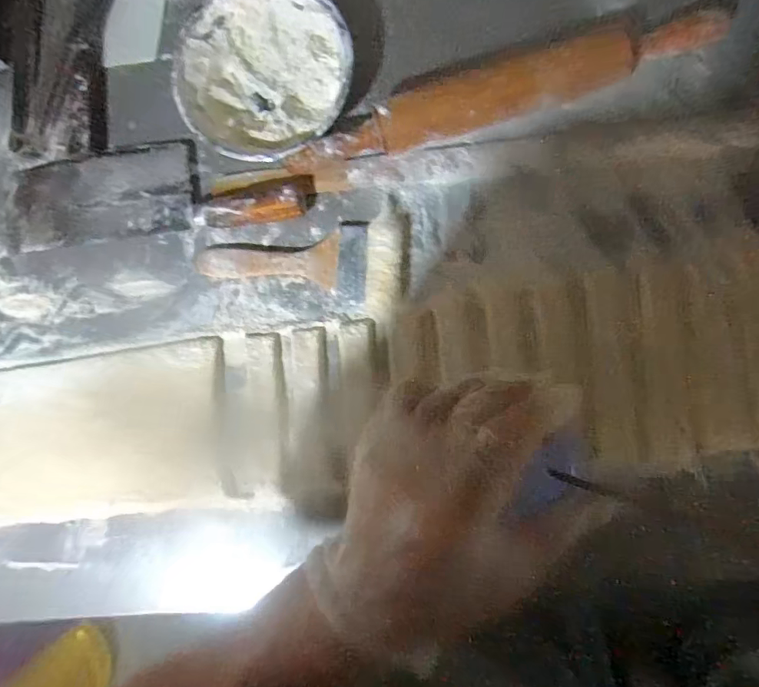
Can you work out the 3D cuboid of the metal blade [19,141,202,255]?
[{"bbox_3d":[-0.271,-0.143,0.503,0.189,0.008,0.083,-6,89,6],"label":"metal blade"}]

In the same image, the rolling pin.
[{"bbox_3d":[0.103,-0.217,0.450,0.375,0.041,0.043,-15,88,6],"label":"rolling pin"}]

